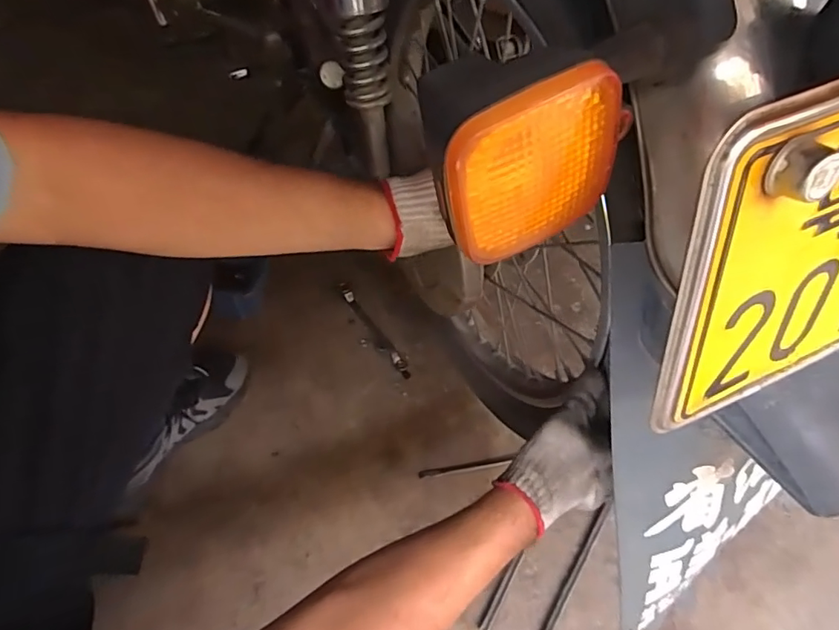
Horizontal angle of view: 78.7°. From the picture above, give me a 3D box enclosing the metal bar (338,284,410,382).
[{"bbox_3d":[-0.073,0.022,0.852,0.023,0.021,0.199,-30,62,-22],"label":"metal bar"}]

